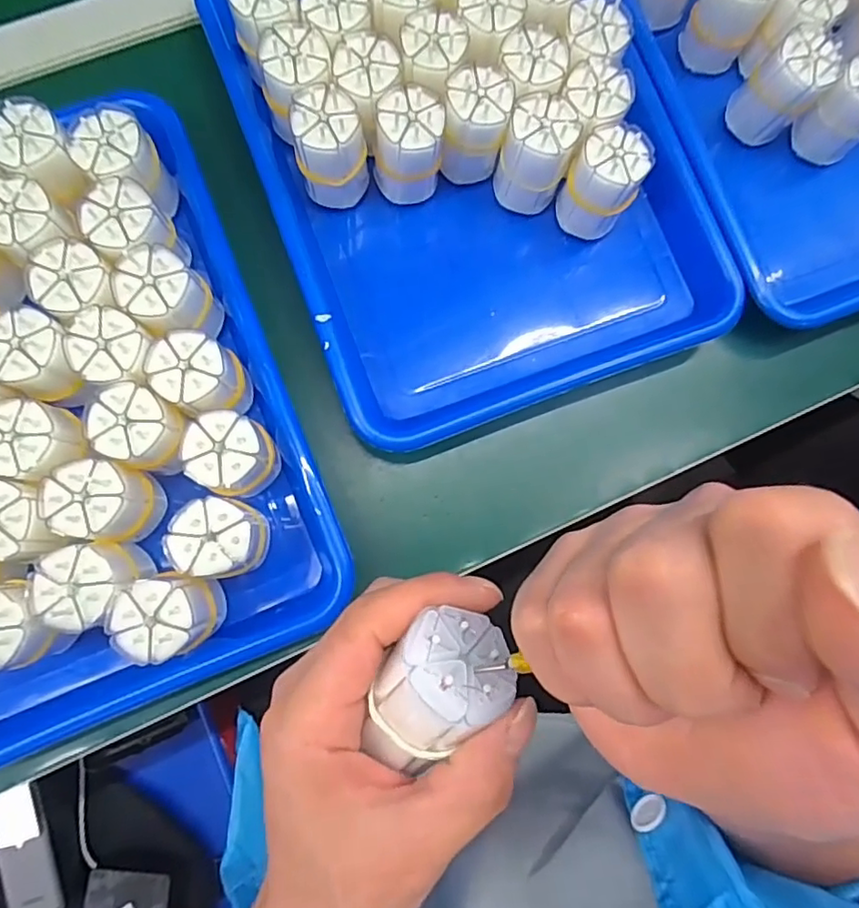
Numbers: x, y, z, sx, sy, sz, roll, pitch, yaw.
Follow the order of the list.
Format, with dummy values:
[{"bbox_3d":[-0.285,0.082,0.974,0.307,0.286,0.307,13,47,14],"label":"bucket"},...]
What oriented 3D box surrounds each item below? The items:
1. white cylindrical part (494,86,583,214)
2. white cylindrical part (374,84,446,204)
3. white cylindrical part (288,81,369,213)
[{"bbox_3d":[0.062,-0.176,0.344,0.038,0.052,0.046,19,87,1],"label":"white cylindrical part"},{"bbox_3d":[-0.012,-0.179,0.342,0.040,0.054,0.039,0,87,0],"label":"white cylindrical part"},{"bbox_3d":[-0.057,-0.177,0.340,0.040,0.056,0.042,0,87,0],"label":"white cylindrical part"}]

